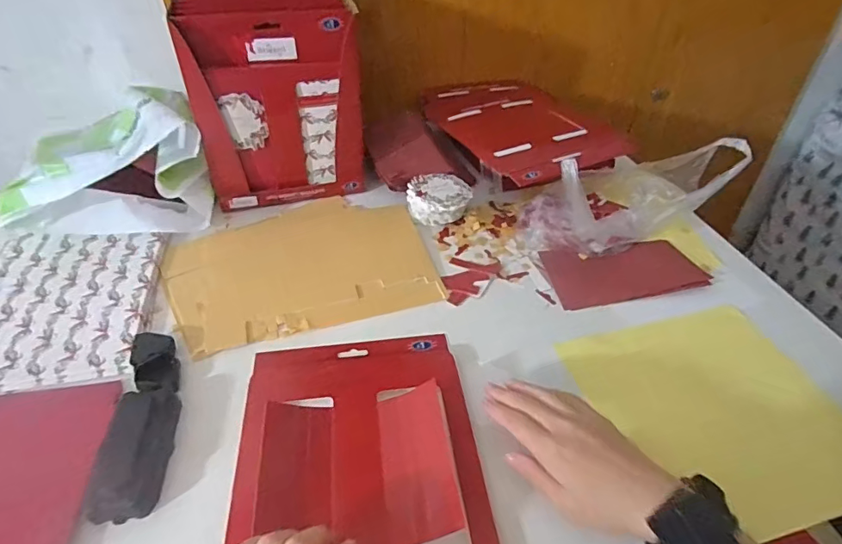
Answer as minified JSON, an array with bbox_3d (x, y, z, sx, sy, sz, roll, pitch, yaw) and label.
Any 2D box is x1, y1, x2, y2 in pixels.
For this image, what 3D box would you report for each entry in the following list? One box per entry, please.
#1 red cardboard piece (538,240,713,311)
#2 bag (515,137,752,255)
[{"bbox_3d":[0.244,-0.001,0.585,0.181,0.009,0.096,-5,40,-7],"label":"red cardboard piece"},{"bbox_3d":[0.238,-0.109,0.614,0.214,0.129,0.162,-9,41,-11],"label":"bag"}]

